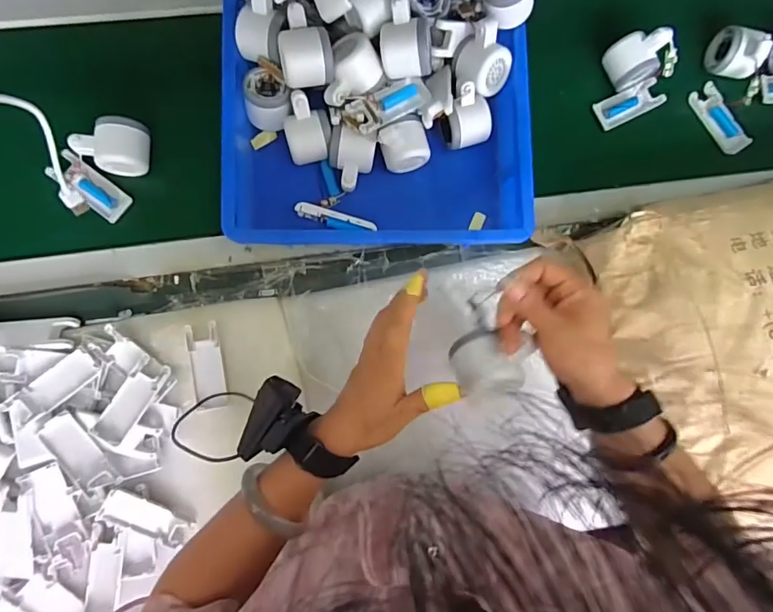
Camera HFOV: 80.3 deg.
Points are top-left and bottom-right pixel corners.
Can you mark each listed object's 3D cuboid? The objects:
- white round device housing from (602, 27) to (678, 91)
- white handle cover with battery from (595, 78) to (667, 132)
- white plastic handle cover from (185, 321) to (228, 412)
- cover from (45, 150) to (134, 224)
[{"bbox_3d":[0.346,-0.336,0.620,0.082,0.063,0.061,-17,87,-7],"label":"white round device housing"},{"bbox_3d":[0.343,-0.285,0.650,0.100,0.020,0.043,-26,88,-7],"label":"white handle cover with battery"},{"bbox_3d":[-0.219,0.074,0.557,0.036,0.016,0.102,-9,86,-7],"label":"white plastic handle cover"},{"bbox_3d":[-0.368,-0.148,0.573,0.095,0.026,0.038,39,83,-2],"label":"cover"}]

